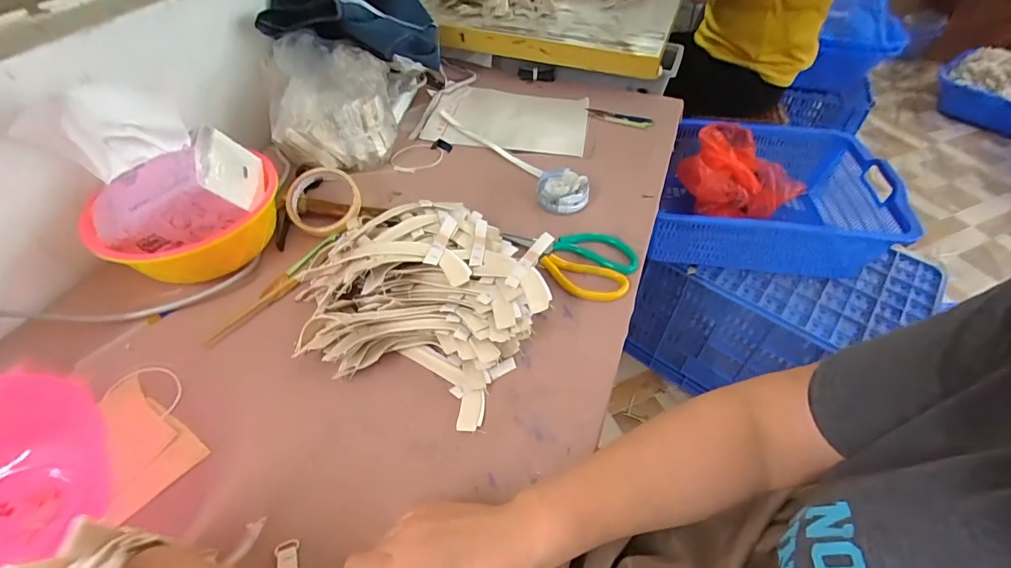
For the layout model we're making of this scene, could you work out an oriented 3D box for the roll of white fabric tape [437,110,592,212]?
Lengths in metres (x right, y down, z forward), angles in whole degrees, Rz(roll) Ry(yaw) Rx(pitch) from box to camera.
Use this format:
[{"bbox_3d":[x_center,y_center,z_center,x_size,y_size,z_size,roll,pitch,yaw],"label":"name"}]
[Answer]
[{"bbox_3d":[0.009,-0.207,0.702,0.071,0.037,0.329,-25,54,-22],"label":"roll of white fabric tape"}]

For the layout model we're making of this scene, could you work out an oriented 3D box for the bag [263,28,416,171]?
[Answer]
[{"bbox_3d":[-0.234,-0.253,0.643,0.182,0.126,0.118,-15,51,-15],"label":"bag"}]

